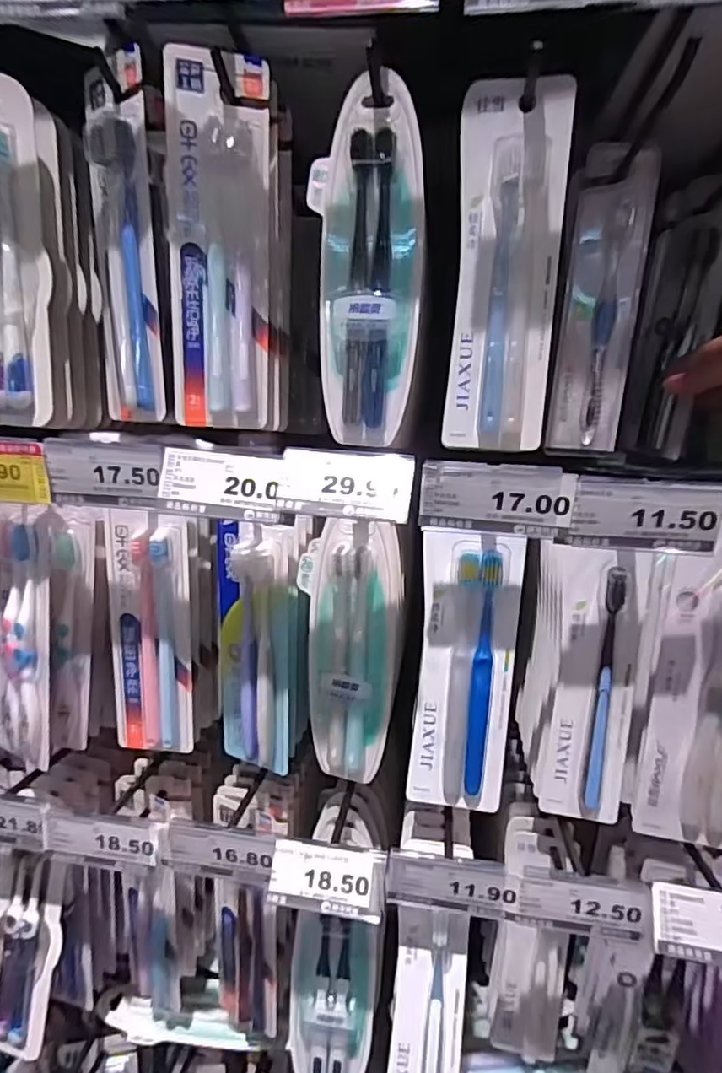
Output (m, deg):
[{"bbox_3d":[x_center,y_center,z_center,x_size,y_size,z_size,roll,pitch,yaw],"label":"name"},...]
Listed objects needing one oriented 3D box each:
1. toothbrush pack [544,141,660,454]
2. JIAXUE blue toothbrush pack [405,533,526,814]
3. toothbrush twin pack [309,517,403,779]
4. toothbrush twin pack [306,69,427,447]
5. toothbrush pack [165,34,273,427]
[{"bbox_3d":[0.194,-0.188,0.483,0.064,0.227,0.022,6,12,12],"label":"toothbrush pack"},{"bbox_3d":[0.075,0.102,0.422,0.069,0.205,0.018,5,12,10],"label":"JIAXUE blue toothbrush pack"},{"bbox_3d":[-0.006,0.092,0.454,0.066,0.205,0.034,3,12,-3],"label":"toothbrush twin pack"},{"bbox_3d":[0.005,-0.178,0.399,0.075,0.224,0.018,-2,13,9],"label":"toothbrush twin pack"},{"bbox_3d":[-0.096,-0.193,0.400,0.067,0.226,0.022,1,12,-9],"label":"toothbrush pack"}]

